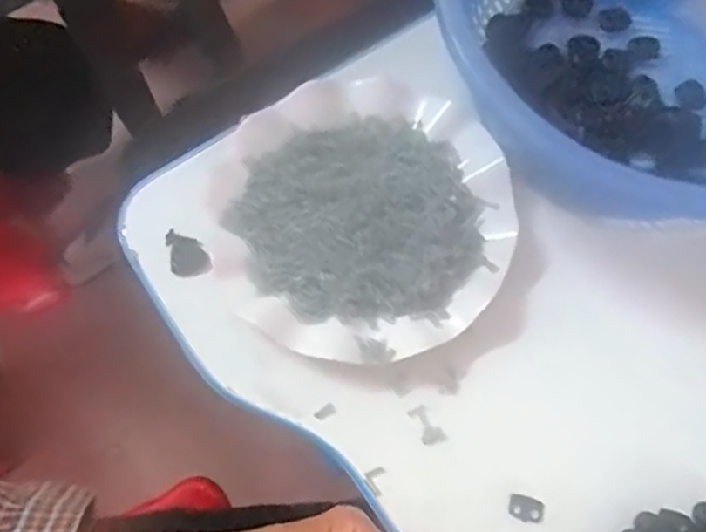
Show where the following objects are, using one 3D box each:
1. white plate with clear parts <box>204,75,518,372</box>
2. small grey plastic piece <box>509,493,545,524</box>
[{"bbox_3d":[0.005,-0.032,0.417,0.179,0.041,0.182,0,71,-1],"label":"white plate with clear parts"},{"bbox_3d":[0.098,0.137,0.379,0.020,0.007,0.013,17,71,5],"label":"small grey plastic piece"}]

